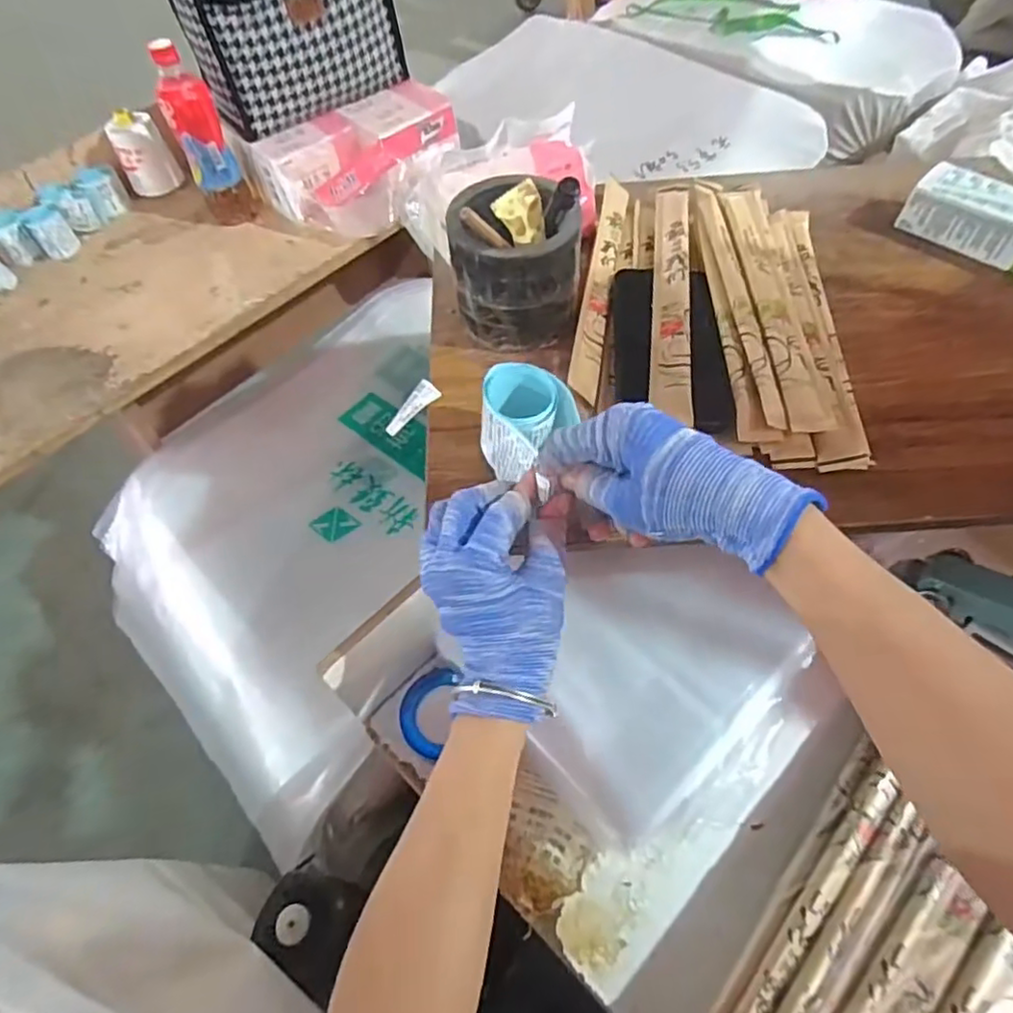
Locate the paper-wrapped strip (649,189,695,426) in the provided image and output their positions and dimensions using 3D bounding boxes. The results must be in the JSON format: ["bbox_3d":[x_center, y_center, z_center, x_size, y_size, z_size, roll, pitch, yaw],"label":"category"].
[{"bbox_3d":[0.131,-0.174,0.499,0.030,0.011,0.272,5,58,8],"label":"paper-wrapped strip"}]

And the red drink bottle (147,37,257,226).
[{"bbox_3d":[-0.407,-0.490,0.844,0.068,0.199,0.069,-27,59,-12],"label":"red drink bottle"}]

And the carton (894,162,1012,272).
[{"bbox_3d":[0.402,-0.239,0.522,0.063,0.038,0.124,-41,63,-20],"label":"carton"}]

